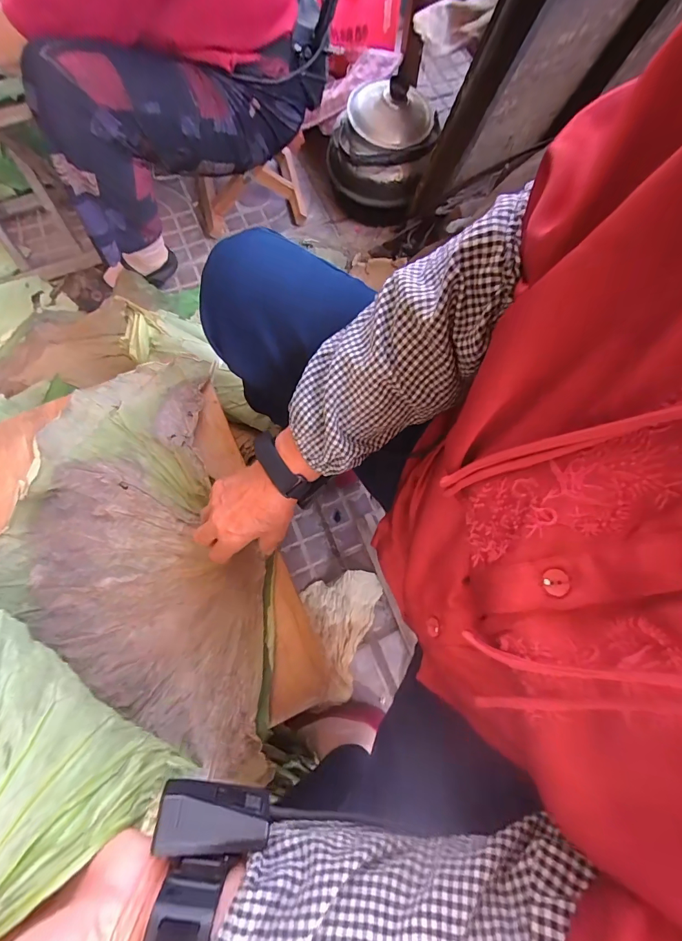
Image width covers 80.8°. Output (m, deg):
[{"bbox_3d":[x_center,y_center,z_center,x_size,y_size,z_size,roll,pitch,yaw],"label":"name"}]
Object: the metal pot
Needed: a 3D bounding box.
[{"bbox_3d":[0.088,-0.724,0.919,0.222,0.231,0.211,0,73,-2],"label":"metal pot"}]

